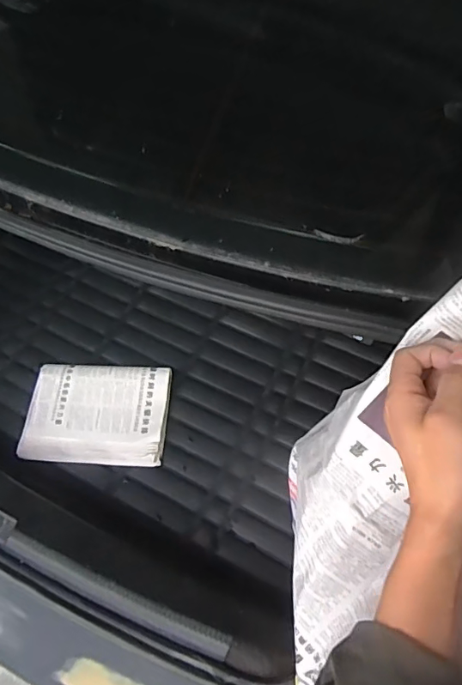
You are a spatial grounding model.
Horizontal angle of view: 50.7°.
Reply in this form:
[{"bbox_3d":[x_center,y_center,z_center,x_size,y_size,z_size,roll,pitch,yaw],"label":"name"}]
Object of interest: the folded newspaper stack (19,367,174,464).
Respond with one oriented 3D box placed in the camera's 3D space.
[{"bbox_3d":[-0.276,0.146,1.021,0.283,0.033,0.214,2,62,3],"label":"folded newspaper stack"}]

